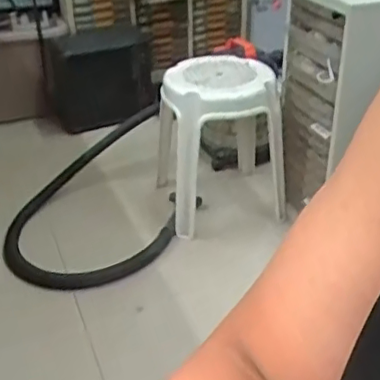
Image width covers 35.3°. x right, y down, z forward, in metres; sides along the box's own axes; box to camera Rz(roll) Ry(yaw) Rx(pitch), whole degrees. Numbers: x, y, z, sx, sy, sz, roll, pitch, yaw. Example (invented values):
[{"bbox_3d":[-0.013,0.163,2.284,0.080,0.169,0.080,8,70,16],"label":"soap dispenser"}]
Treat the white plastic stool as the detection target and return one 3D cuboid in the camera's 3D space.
[{"bbox_3d":[0.092,-0.165,1.891,0.356,0.431,0.422,-6,33,-8],"label":"white plastic stool"}]

